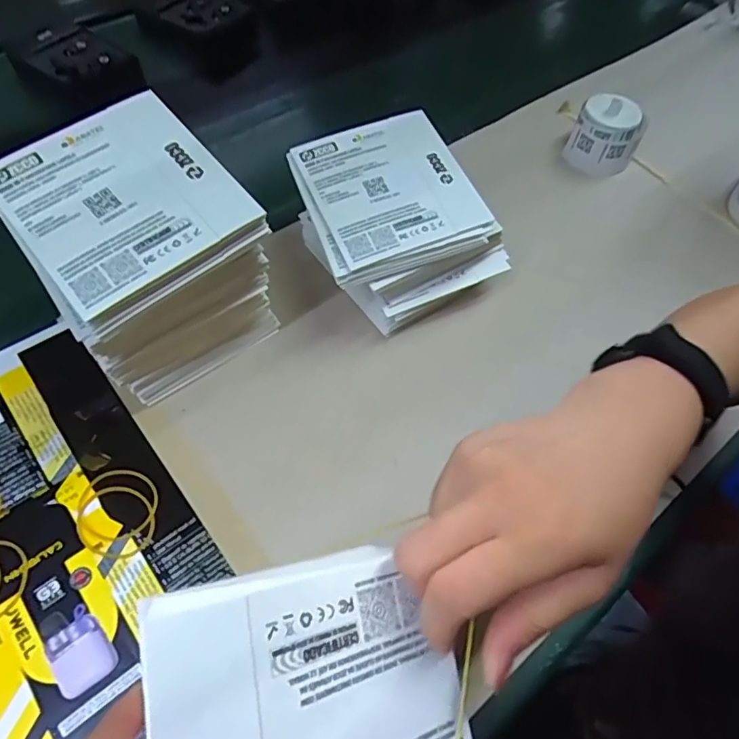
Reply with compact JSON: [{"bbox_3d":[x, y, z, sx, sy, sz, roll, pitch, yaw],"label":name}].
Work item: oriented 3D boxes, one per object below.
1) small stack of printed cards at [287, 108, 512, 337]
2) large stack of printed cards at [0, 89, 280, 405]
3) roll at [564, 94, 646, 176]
[{"bbox_3d":[0.014,-0.112,0.413,0.145,0.090,0.133,-23,63,-17],"label":"small stack of printed cards"},{"bbox_3d":[-0.140,-0.064,0.349,0.109,0.147,0.117,-36,67,-22],"label":"large stack of printed cards"},{"bbox_3d":[0.228,-0.225,0.513,0.060,0.052,0.058,2,59,-3],"label":"roll"}]

